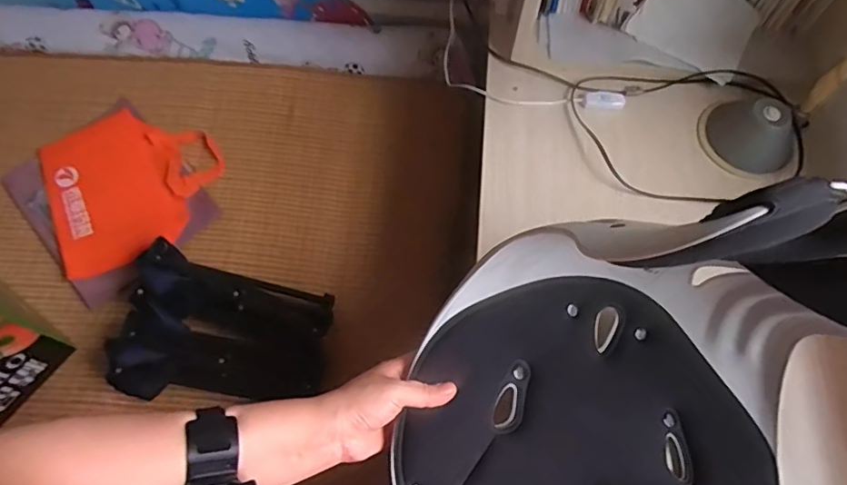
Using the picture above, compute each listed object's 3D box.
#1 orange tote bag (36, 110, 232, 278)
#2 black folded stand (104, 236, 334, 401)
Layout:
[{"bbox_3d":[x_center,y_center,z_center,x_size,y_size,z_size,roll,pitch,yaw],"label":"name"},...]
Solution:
[{"bbox_3d":[-0.559,-0.122,1.018,0.325,0.039,0.302,-26,69,-12],"label":"orange tote bag"},{"bbox_3d":[-0.314,0.157,0.868,0.340,0.112,0.236,11,66,3],"label":"black folded stand"}]

